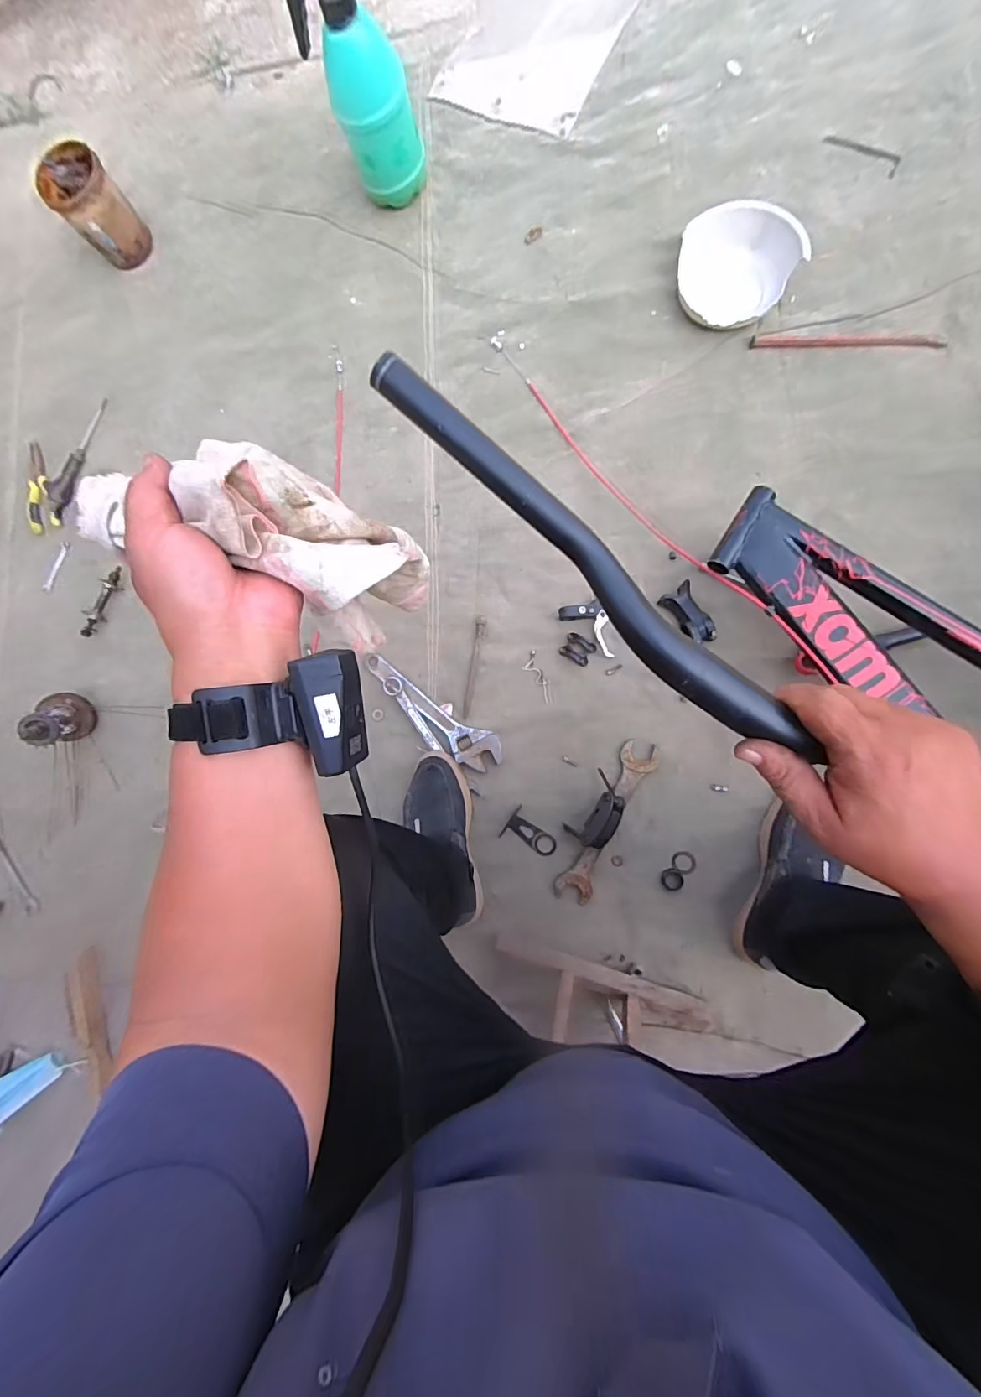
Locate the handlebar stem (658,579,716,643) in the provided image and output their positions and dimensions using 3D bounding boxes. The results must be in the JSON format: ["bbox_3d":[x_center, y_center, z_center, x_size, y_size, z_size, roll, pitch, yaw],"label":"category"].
[{"bbox_3d":[0.308,-0.127,0.755,0.053,0.044,0.100,-27,84,5],"label":"handlebar stem"}]

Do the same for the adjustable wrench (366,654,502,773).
[{"bbox_3d":[-0.103,0.020,0.796,0.282,0.014,0.066,37,91,7],"label":"adjustable wrench"}]

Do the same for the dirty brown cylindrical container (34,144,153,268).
[{"bbox_3d":[-0.712,-0.887,0.874,0.113,0.128,0.124,-39,81,4],"label":"dirty brown cylindrical container"}]

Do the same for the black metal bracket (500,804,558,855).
[{"bbox_3d":[0.066,0.221,0.776,0.086,0.008,0.057,32,91,7],"label":"black metal bracket"}]

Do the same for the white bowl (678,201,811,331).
[{"bbox_3d":[0.379,-0.678,0.760,0.169,0.072,0.159,0,87,7],"label":"white bowl"}]

